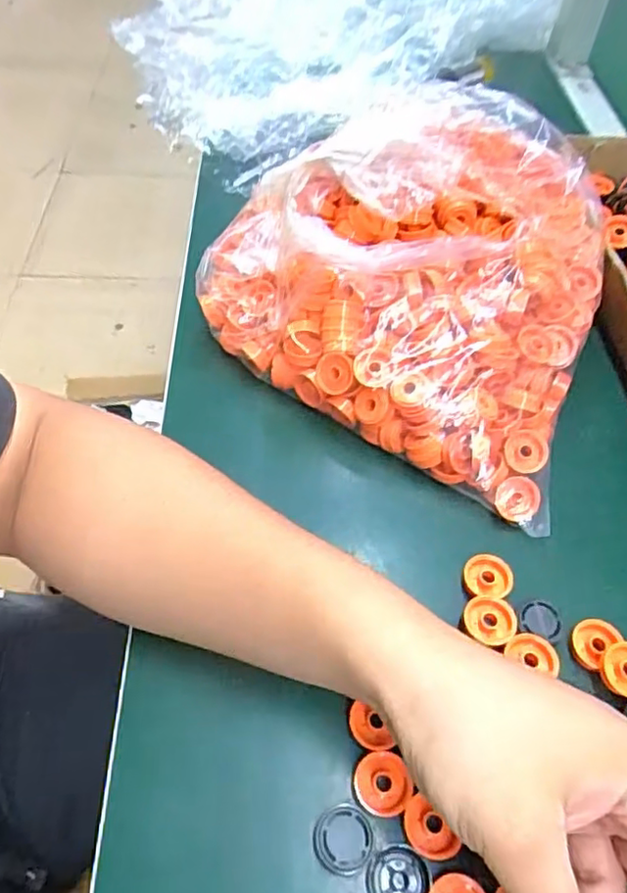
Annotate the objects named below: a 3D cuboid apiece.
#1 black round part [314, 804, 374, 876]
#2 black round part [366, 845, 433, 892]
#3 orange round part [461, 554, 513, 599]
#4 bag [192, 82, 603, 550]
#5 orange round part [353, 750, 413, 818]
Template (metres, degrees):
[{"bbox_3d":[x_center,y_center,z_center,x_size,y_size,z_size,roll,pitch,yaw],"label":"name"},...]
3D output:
[{"bbox_3d":[0.013,0.169,0.266,0.025,0.004,0.025,-2,56,2],"label":"black round part"},{"bbox_3d":[0.036,0.181,0.258,0.026,0.004,0.024,-7,56,-1],"label":"black round part"},{"bbox_3d":[0.096,0.071,0.339,0.026,0.011,0.020,10,57,10],"label":"orange round part"},{"bbox_3d":[0.075,-0.130,0.407,0.275,0.094,0.235,29,62,21],"label":"bag"},{"bbox_3d":[0.031,0.152,0.277,0.024,0.004,0.025,-2,56,2],"label":"orange round part"}]

